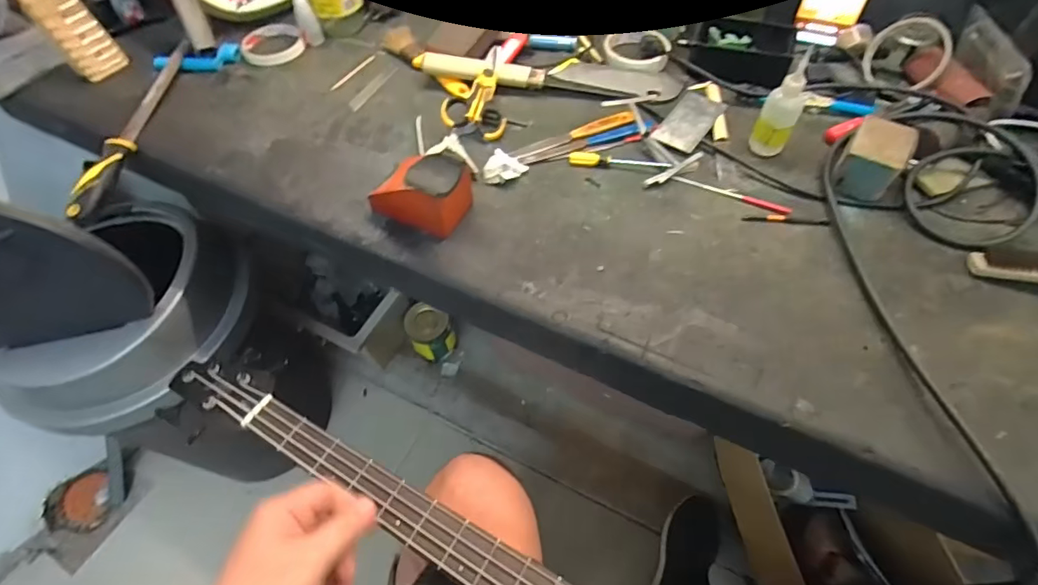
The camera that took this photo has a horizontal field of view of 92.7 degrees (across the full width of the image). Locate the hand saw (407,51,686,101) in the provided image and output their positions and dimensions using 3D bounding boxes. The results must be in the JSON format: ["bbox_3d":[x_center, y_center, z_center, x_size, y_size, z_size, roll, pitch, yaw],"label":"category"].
[{"bbox_3d":[0.036,-0.285,0.639,0.349,0.030,0.074,5,58,6],"label":"hand saw"}]

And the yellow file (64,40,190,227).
[{"bbox_3d":[-0.488,-0.211,0.627,0.027,0.027,0.291,5,57,6],"label":"yellow file"}]

